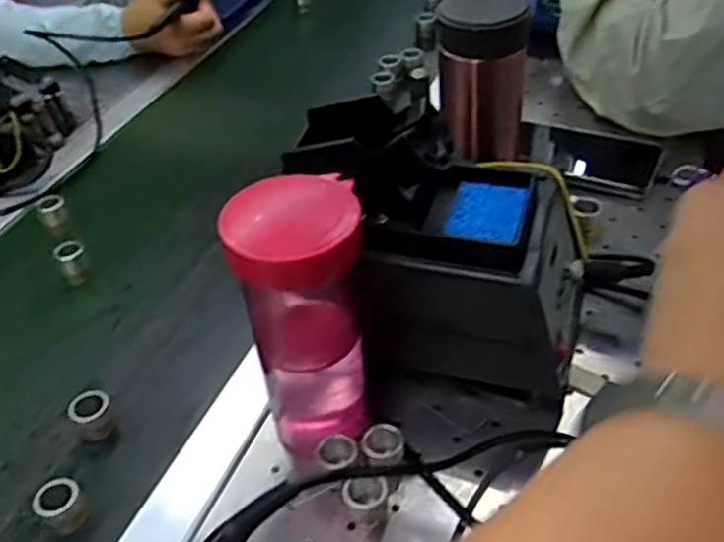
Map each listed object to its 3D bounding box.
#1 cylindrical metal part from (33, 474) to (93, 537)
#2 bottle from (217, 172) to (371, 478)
[{"bbox_3d":[-0.181,0.142,0.460,0.027,0.026,0.024,-31,46,-26],"label":"cylindrical metal part"},{"bbox_3d":[-0.030,0.034,0.435,0.065,0.177,0.059,-10,40,-4],"label":"bottle"}]

